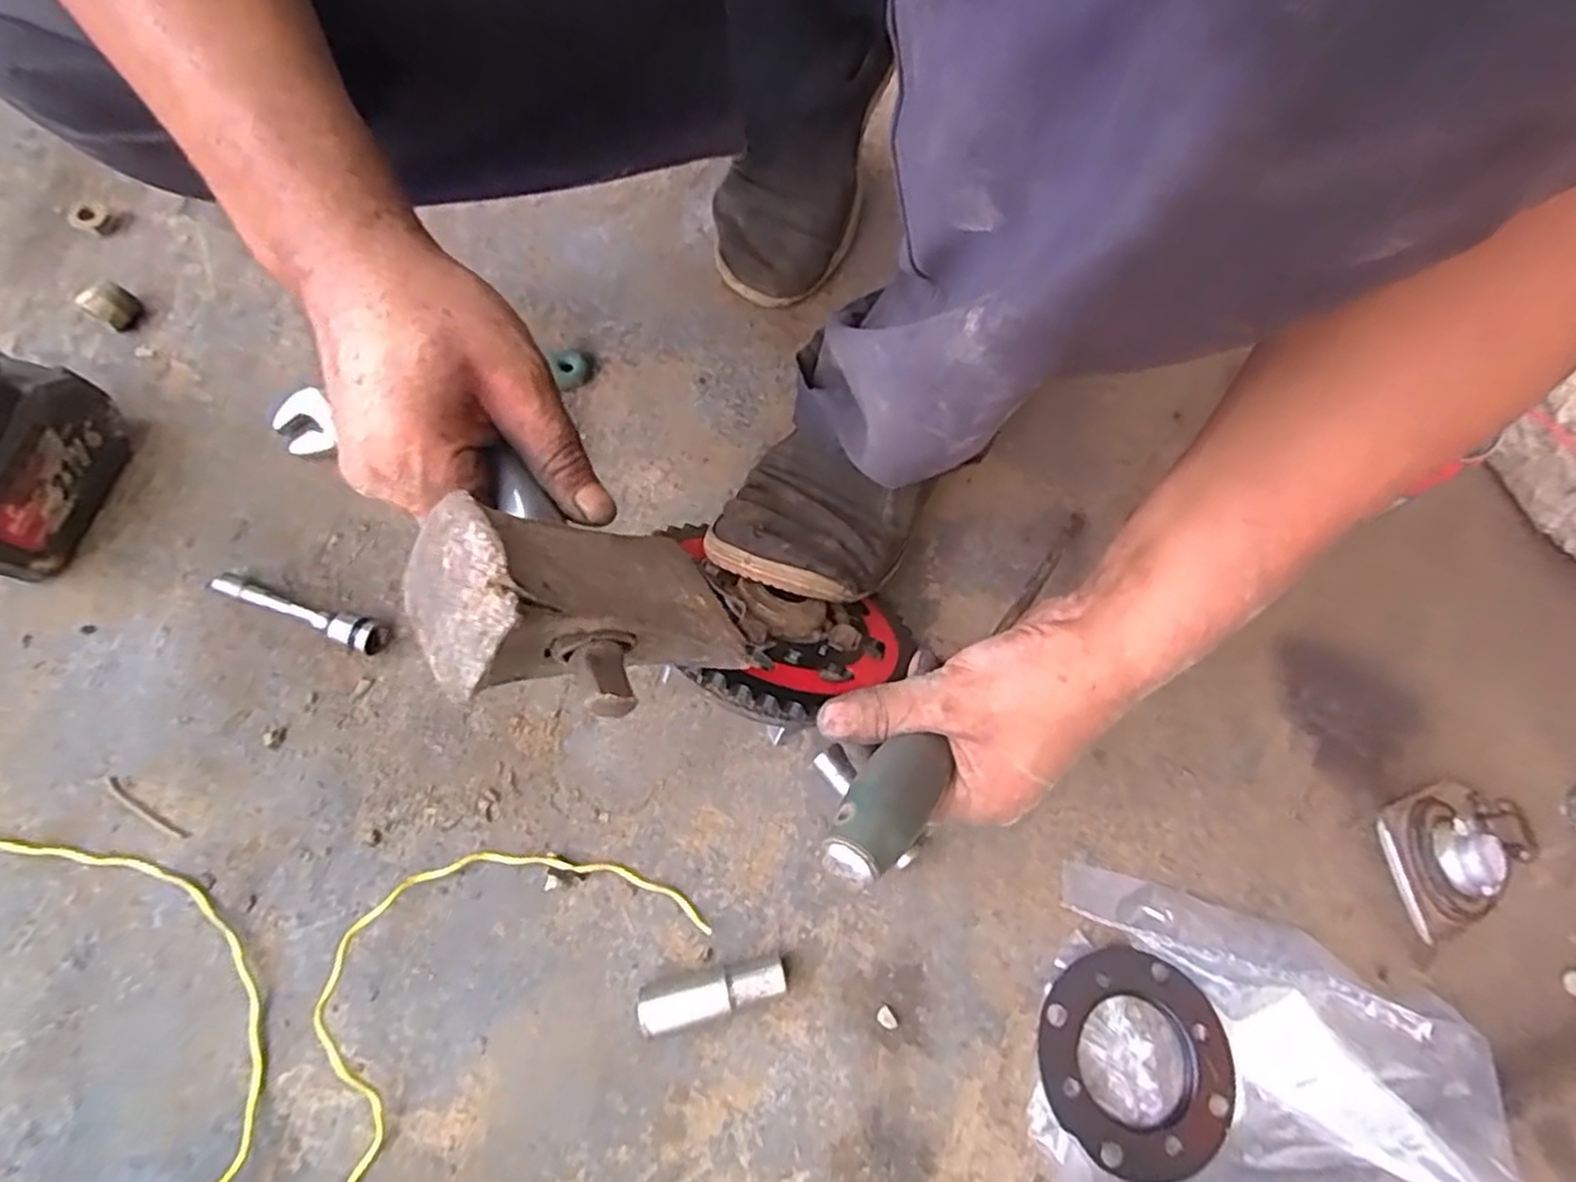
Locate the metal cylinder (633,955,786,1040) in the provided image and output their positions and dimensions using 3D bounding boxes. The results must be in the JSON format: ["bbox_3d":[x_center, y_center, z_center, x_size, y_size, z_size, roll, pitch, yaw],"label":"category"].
[{"bbox_3d":[-0.040,0.211,0.397,0.076,0.023,0.022,-13,74,-6],"label":"metal cylinder"}]

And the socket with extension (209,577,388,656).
[{"bbox_3d":[-0.295,0.011,0.456,0.105,0.021,0.019,21,73,5],"label":"socket with extension"}]

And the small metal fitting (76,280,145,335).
[{"bbox_3d":[-0.457,-0.194,0.510,0.021,0.025,0.025,28,74,7],"label":"small metal fitting"}]

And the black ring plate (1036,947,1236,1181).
[{"bbox_3d":[0.181,0.244,0.391,0.100,0.009,0.100,2,66,-4],"label":"black ring plate"}]

